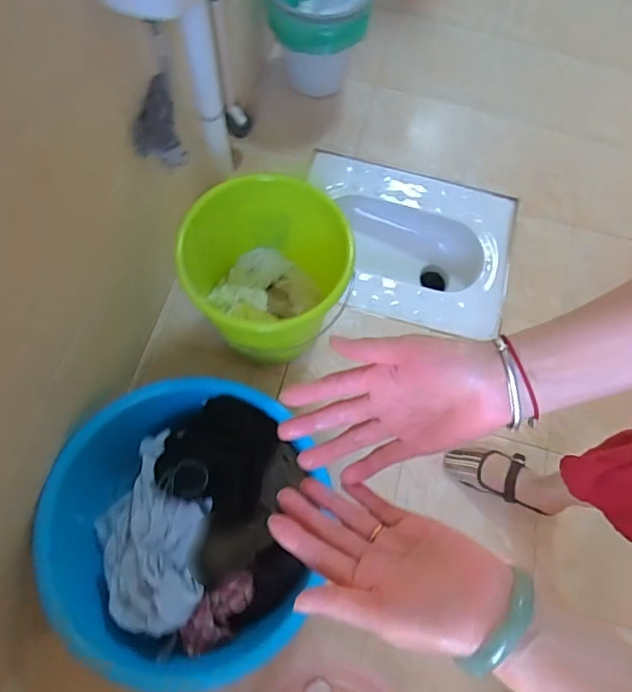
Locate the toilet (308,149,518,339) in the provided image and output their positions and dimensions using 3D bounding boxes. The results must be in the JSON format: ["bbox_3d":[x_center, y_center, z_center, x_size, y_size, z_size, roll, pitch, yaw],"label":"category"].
[{"bbox_3d":[0.229,-0.243,1.337,0.538,0.195,0.423,13,72,3],"label":"toilet"}]

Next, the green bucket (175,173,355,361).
[{"bbox_3d":[-0.095,-0.130,0.976,0.294,0.250,0.293,0,72,-1],"label":"green bucket"}]

